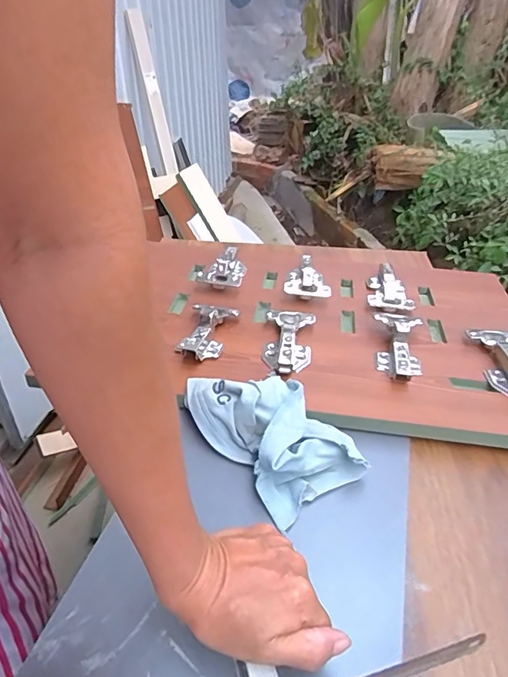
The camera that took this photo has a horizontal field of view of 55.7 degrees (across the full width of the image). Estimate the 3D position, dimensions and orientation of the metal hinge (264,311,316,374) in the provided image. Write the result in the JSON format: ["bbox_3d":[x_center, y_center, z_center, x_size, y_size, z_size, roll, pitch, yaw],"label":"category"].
[{"bbox_3d":[0.041,0.003,0.549,0.055,0.029,0.112,2,34,4],"label":"metal hinge"}]

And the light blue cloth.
[{"bbox_3d":[0.021,0.084,0.442,0.106,0.059,0.140,-22,40,-29],"label":"light blue cloth"}]

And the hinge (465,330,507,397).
[{"bbox_3d":[0.272,0.023,0.532,0.054,0.028,0.111,8,35,12],"label":"hinge"}]

